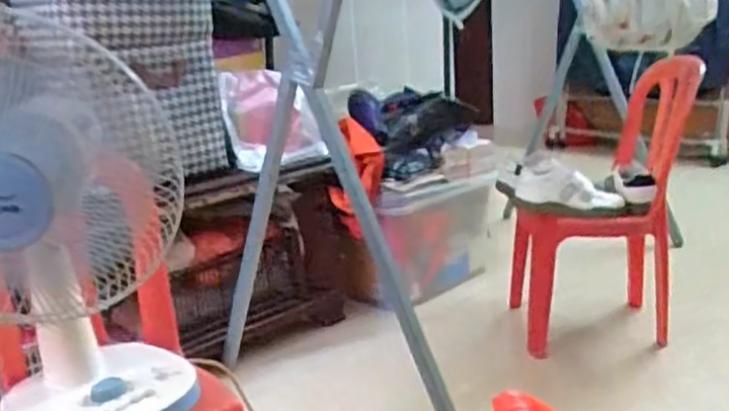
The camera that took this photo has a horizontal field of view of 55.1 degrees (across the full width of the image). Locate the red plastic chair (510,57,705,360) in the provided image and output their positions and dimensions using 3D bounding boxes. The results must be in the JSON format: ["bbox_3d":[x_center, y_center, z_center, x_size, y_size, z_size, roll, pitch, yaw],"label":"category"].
[{"bbox_3d":[0.537,-0.024,1.697,0.382,0.601,0.443,-4,16,3],"label":"red plastic chair"}]

